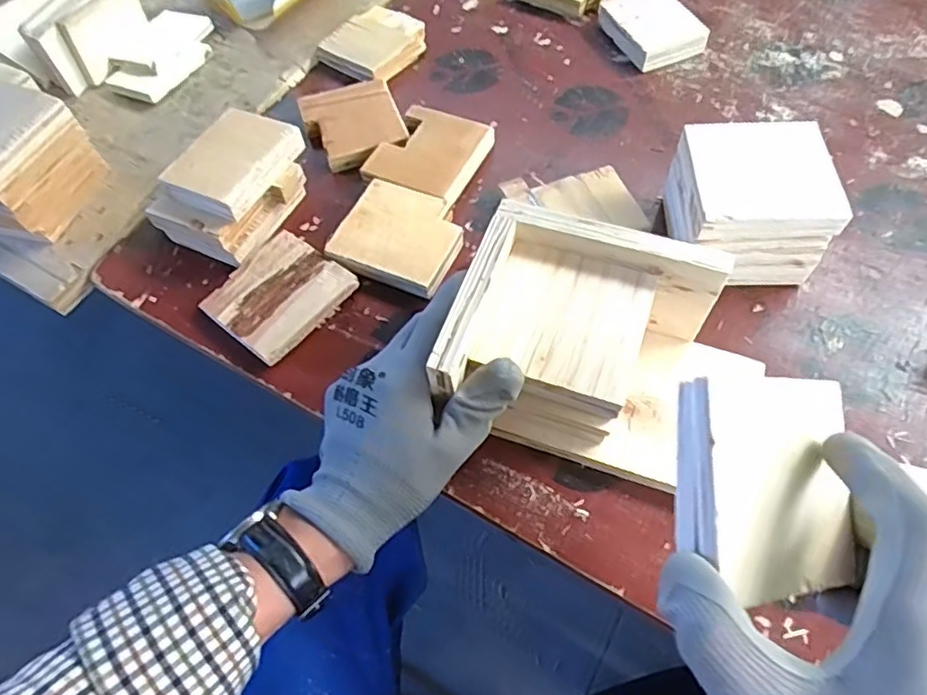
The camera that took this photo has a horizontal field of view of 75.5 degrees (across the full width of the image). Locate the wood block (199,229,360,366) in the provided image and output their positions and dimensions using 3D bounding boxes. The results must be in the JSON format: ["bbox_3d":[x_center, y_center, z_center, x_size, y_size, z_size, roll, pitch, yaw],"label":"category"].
[{"bbox_3d":[-0.140,-0.040,0.456,0.085,0.019,0.091,35,69,21],"label":"wood block"}]

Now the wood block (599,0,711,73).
[{"bbox_3d":[0.183,-0.311,0.584,0.070,0.023,0.096,-23,62,-8],"label":"wood block"}]

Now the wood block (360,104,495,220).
[{"bbox_3d":[-0.030,-0.160,0.514,0.085,0.026,0.094,22,65,15],"label":"wood block"}]

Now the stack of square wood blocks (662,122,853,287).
[{"bbox_3d":[0.202,-0.101,0.433,0.099,0.078,0.094,-2,61,3],"label":"stack of square wood blocks"}]

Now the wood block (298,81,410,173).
[{"bbox_3d":[-0.099,-0.203,0.546,0.080,0.022,0.095,-19,62,-6],"label":"wood block"}]

